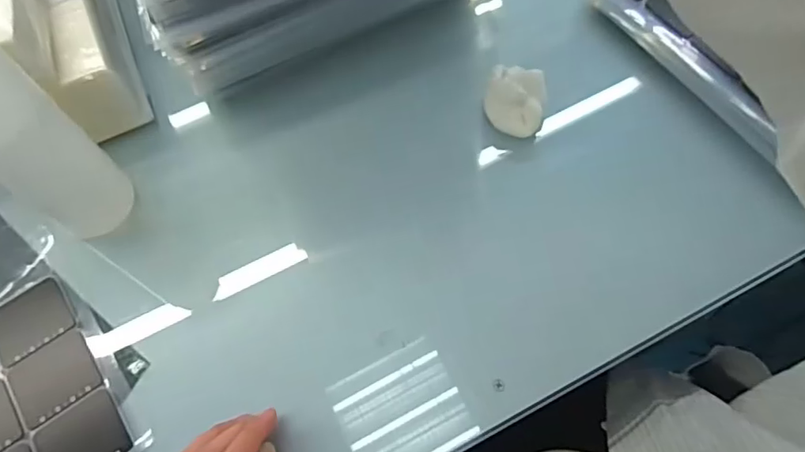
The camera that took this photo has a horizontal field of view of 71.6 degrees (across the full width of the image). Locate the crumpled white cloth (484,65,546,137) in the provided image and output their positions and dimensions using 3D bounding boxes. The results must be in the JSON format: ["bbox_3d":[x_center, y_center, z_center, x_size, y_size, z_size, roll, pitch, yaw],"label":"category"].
[{"bbox_3d":[0.091,-0.101,0.450,0.046,0.035,0.040,13,66,10],"label":"crumpled white cloth"}]

